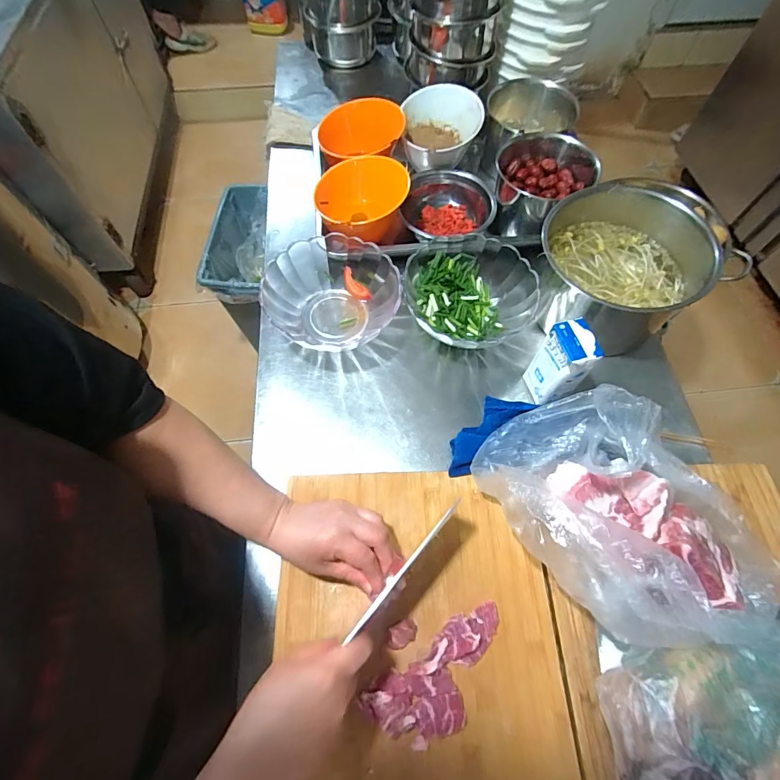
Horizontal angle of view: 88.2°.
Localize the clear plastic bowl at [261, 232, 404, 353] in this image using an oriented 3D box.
[{"bbox_3d":[-0.075,-0.140,0.596,0.183,0.069,0.192,0,65,0],"label":"clear plastic bowl"}]

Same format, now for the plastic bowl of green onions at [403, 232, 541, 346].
[{"bbox_3d":[0.123,-0.143,0.603,0.186,0.058,0.193,0,65,0],"label":"plastic bowl of green onions"}]

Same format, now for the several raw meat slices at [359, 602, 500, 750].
[{"bbox_3d":[0.055,0.282,0.391,0.154,0.021,0.071,-31,69,-14],"label":"several raw meat slices"}]

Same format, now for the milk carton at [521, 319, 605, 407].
[{"bbox_3d":[0.217,-0.028,0.516,0.043,0.126,0.066,-20,67,-9],"label":"milk carton"}]

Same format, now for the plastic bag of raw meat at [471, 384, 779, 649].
[{"bbox_3d":[0.239,0.128,0.419,0.193,0.102,0.290,-40,71,-17],"label":"plastic bag of raw meat"}]

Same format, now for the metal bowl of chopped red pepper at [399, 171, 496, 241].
[{"bbox_3d":[0.098,-0.296,0.677,0.146,0.056,0.160,0,65,0],"label":"metal bowl of chopped red pepper"}]

